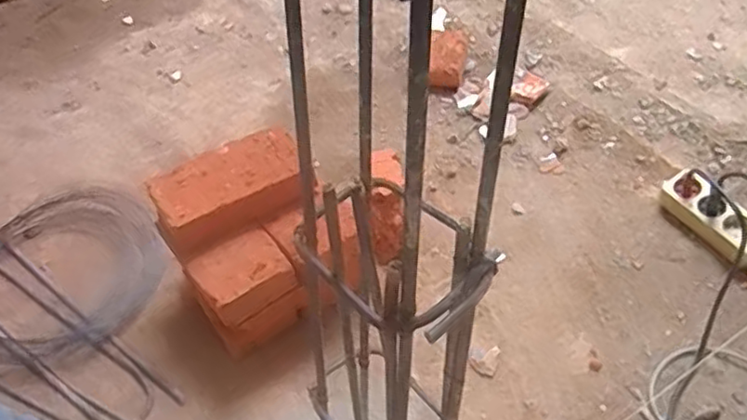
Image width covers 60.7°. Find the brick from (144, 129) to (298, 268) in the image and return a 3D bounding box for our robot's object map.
[{"bbox_3d":[-0.183,-0.027,0.824,0.192,0.057,0.109,-24,51,-15],"label":"brick"}]

